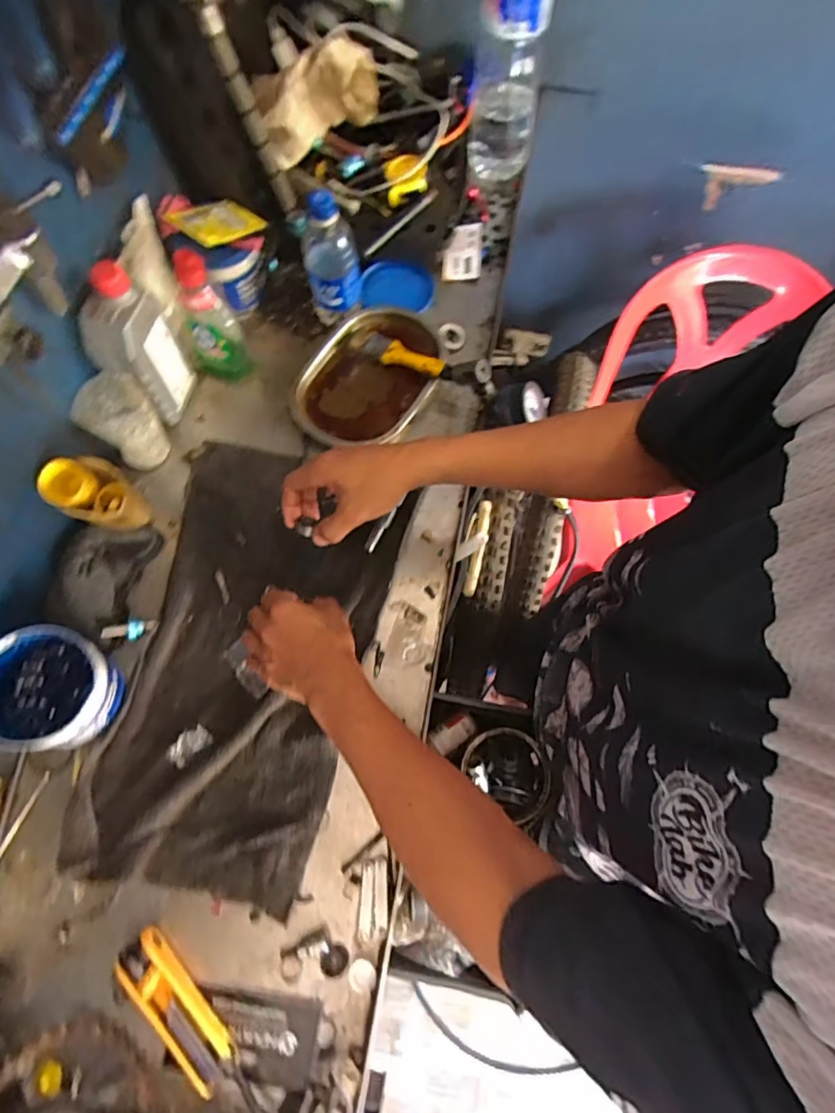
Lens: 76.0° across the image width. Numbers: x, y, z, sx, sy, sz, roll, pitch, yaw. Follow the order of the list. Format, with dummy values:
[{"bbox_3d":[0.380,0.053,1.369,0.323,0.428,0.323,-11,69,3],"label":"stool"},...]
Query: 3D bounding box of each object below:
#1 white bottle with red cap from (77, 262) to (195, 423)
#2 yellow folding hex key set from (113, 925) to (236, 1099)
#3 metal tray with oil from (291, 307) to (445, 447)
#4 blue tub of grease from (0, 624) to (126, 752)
[{"bbox_3d":[-0.307,-0.233,0.599,0.054,0.168,0.091,26,71,7],"label":"white bottle with red cap"},{"bbox_3d":[-0.210,0.391,0.466,0.039,0.025,0.128,-42,76,-15],"label":"yellow folding hex key set"},{"bbox_3d":[-0.060,-0.236,0.687,0.154,0.029,0.214,28,72,8],"label":"metal tray with oil"},{"bbox_3d":[-0.348,0.128,0.508,0.111,0.076,0.111,5,71,-16],"label":"blue tub of grease"}]

